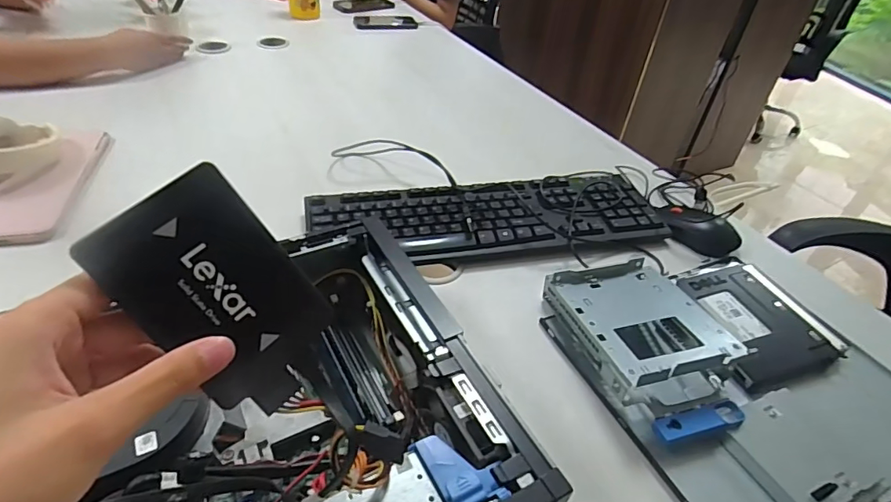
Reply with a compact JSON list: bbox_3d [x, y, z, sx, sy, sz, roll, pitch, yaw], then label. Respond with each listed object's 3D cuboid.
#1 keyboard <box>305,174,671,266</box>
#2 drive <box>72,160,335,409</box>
[{"bbox_3d":[0.059,-0.037,0.621,0.442,0.035,0.146,-6,42,-15],"label":"keyboard"},{"bbox_3d":[-0.104,0.022,0.237,0.069,0.111,0.004,-44,20,-22],"label":"drive"}]

